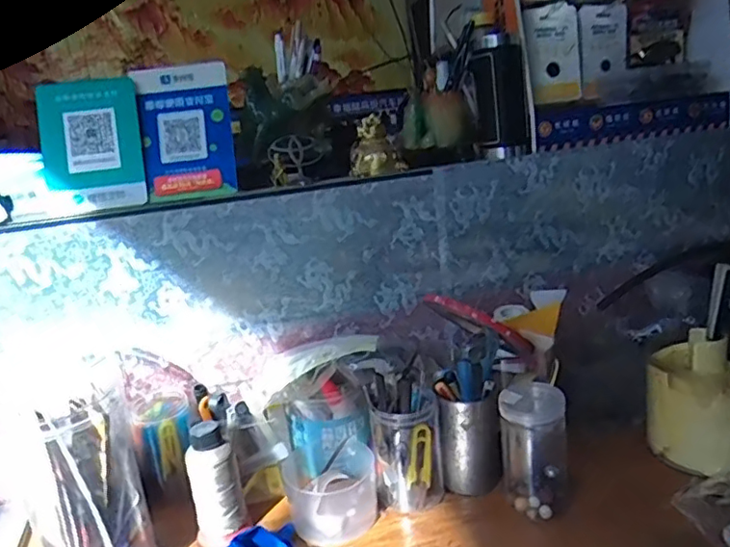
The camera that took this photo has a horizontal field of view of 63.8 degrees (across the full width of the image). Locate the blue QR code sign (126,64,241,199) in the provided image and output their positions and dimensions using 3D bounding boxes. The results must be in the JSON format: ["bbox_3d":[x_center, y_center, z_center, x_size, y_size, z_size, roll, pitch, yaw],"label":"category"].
[{"bbox_3d":[-0.220,-0.177,0.722,0.111,0.173,0.008,-7,-8,-2],"label":"blue QR code sign"}]

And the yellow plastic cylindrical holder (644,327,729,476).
[{"bbox_3d":[0.372,0.143,0.644,0.082,0.126,0.116,-15,16,-29],"label":"yellow plastic cylindrical holder"}]

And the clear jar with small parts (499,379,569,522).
[{"bbox_3d":[0.174,0.181,0.600,0.063,0.123,0.060,-4,14,15],"label":"clear jar with small parts"}]

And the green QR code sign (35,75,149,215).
[{"bbox_3d":[-0.328,-0.156,0.708,0.114,0.168,0.011,-10,-5,-8],"label":"green QR code sign"}]

